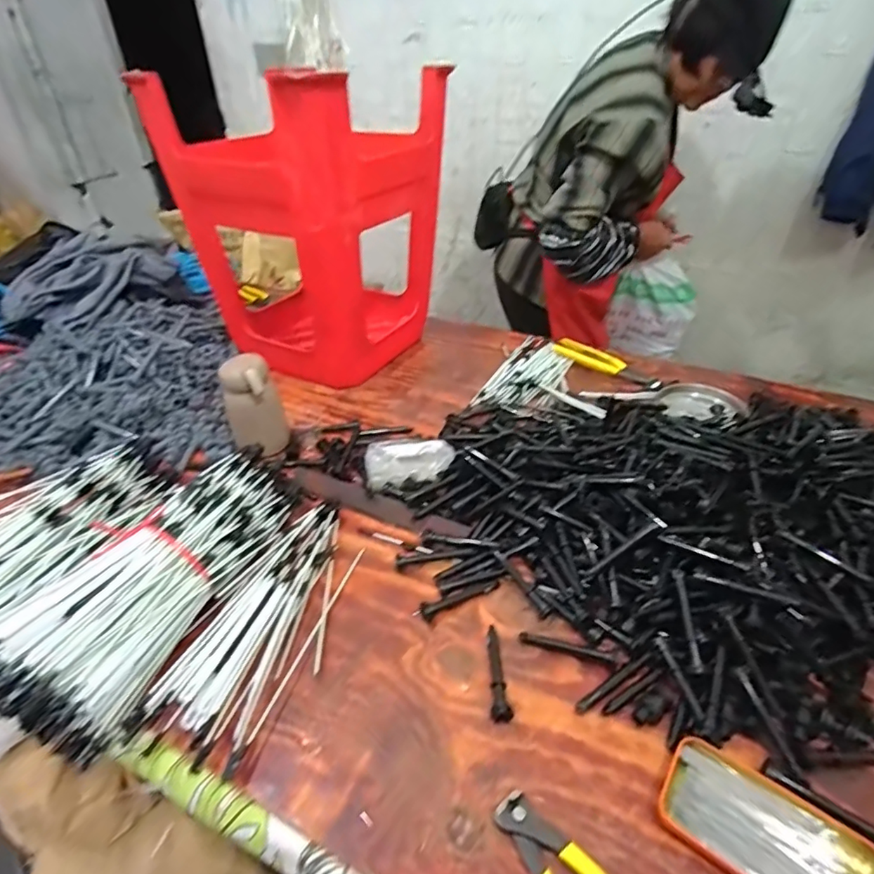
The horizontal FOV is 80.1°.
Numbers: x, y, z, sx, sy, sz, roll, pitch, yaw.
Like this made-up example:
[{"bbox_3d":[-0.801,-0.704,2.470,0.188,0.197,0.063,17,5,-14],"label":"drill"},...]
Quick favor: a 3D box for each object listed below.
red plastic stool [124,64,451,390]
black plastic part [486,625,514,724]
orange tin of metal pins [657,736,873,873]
[{"bbox_3d":[-0.210,-0.364,0.910,0.334,0.468,0.330,16,40,21],"label":"red plastic stool"},{"bbox_3d":[0.058,0.229,0.505,0.018,0.018,0.092,-3,29,1],"label":"black plastic part"},{"bbox_3d":[0.251,0.298,0.393,0.145,0.018,0.081,24,43,29],"label":"orange tin of metal pins"}]

